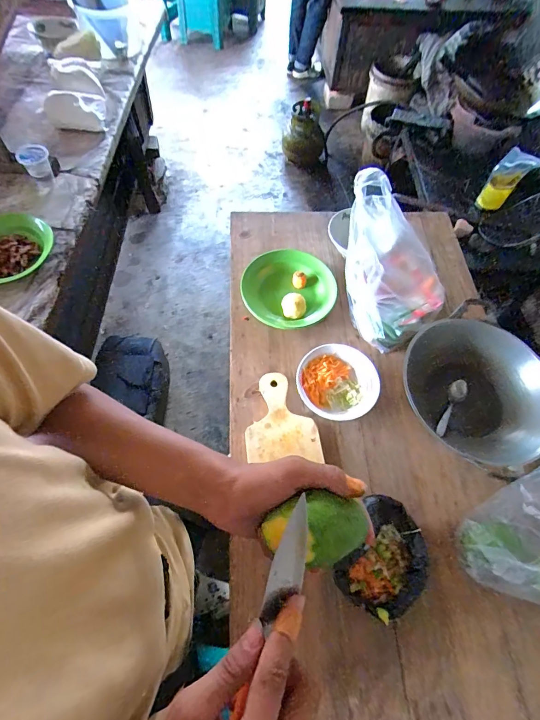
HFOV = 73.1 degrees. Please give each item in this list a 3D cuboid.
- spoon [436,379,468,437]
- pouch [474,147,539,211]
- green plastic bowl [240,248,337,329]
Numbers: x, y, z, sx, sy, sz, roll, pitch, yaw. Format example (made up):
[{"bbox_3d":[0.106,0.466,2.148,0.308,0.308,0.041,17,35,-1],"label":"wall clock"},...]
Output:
[{"bbox_3d":[0.360,0.095,0.717,0.032,0.029,0.136,29,65,10],"label":"spoon"},{"bbox_3d":[0.868,-0.661,1.345,0.139,0.238,0.047,4,64,-13],"label":"pouch"},{"bbox_3d":[0.042,-0.167,0.842,0.212,0.054,0.195,2,63,-3],"label":"green plastic bowl"}]

